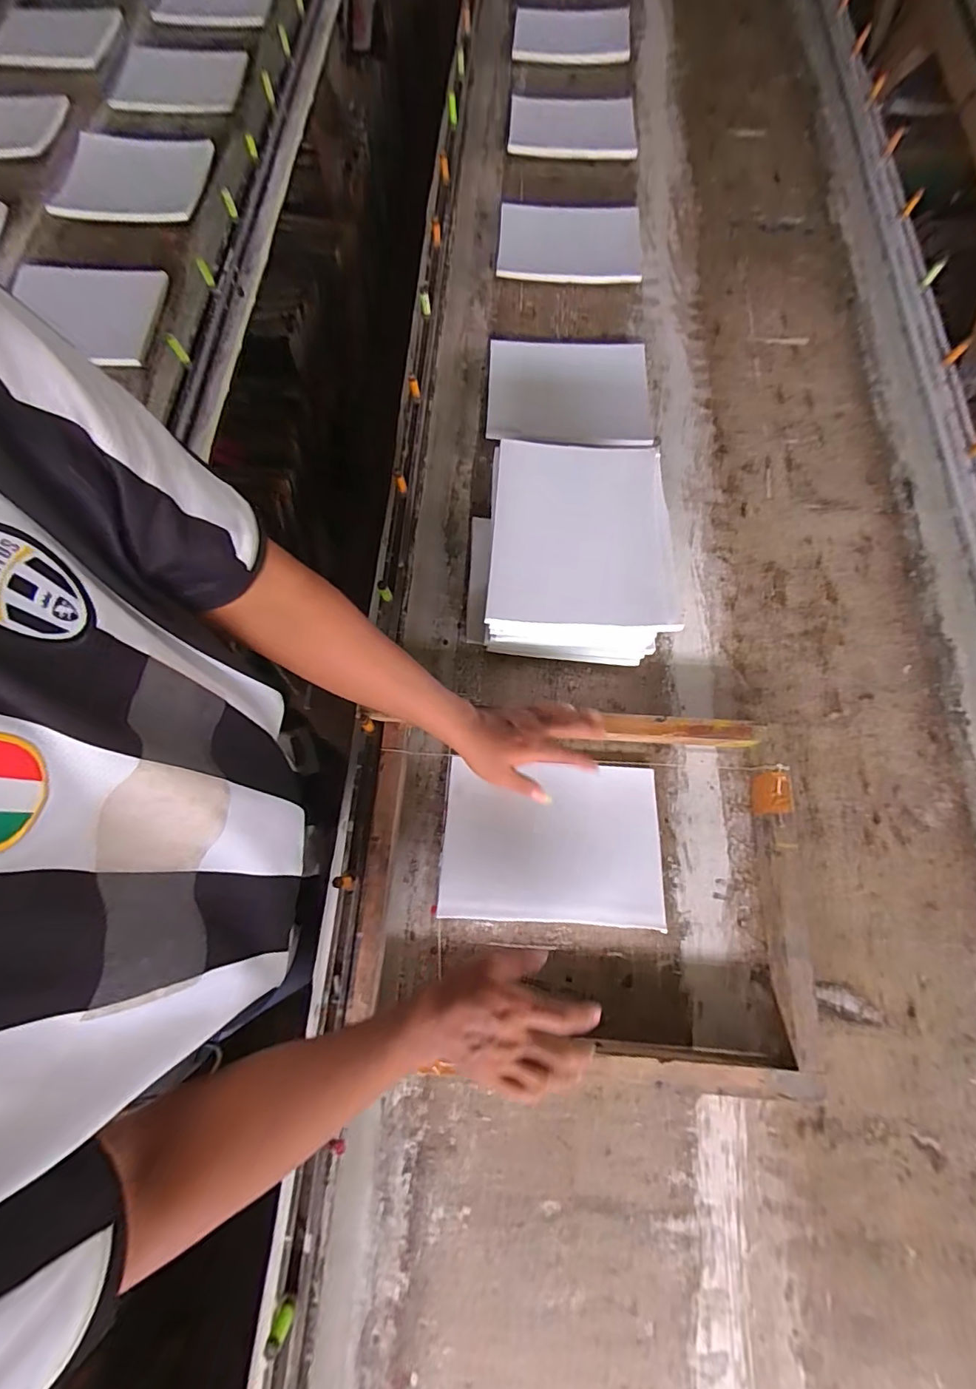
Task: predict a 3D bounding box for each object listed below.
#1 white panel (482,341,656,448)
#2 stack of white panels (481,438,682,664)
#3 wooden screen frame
[{"bbox_3d":[0.142,-0.527,0.866,0.281,0.027,0.219,2,74,3],"label":"white panel"},{"bbox_3d":[0.121,-0.197,0.693,0.231,0.140,0.288,2,74,3],"label":"stack of white panels"},{"bbox_3d":[0.106,0.220,0.583,0.510,0.067,0.391,-1,74,2],"label":"wooden screen frame"}]

